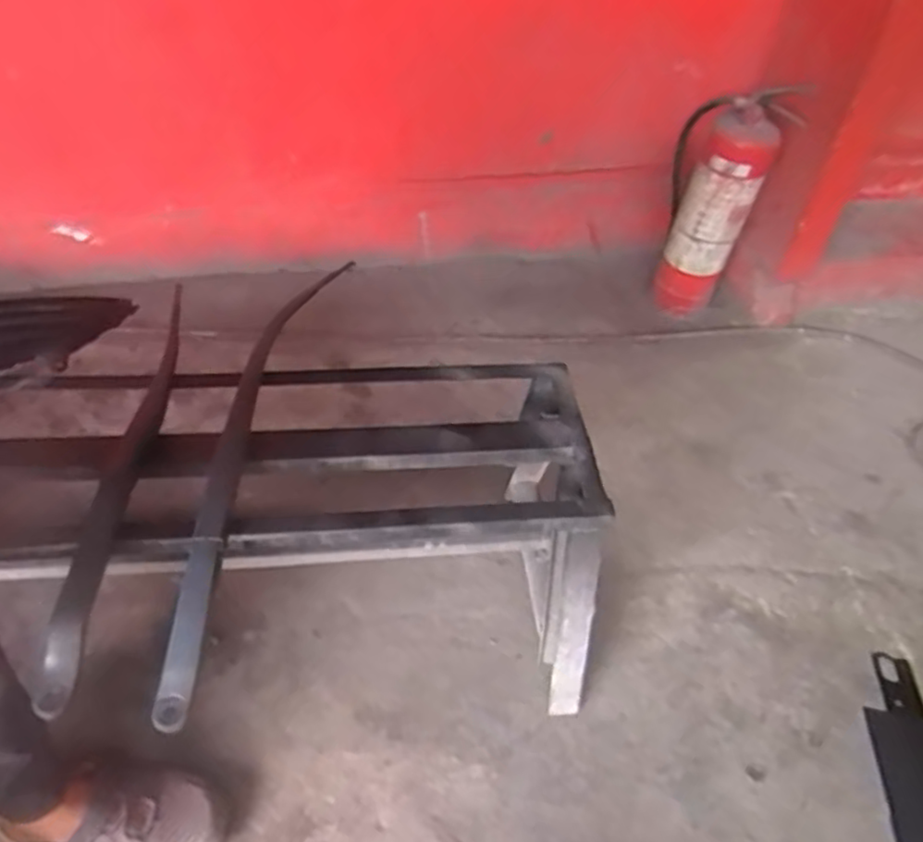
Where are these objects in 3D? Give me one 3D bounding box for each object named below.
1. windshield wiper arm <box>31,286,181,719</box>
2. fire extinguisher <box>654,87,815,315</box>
[{"bbox_3d":[-0.394,0.049,0.812,0.038,0.042,0.563,0,46,-3],"label":"windshield wiper arm"},{"bbox_3d":[0.507,-0.430,1.427,0.168,0.474,0.139,14,47,11],"label":"fire extinguisher"}]

